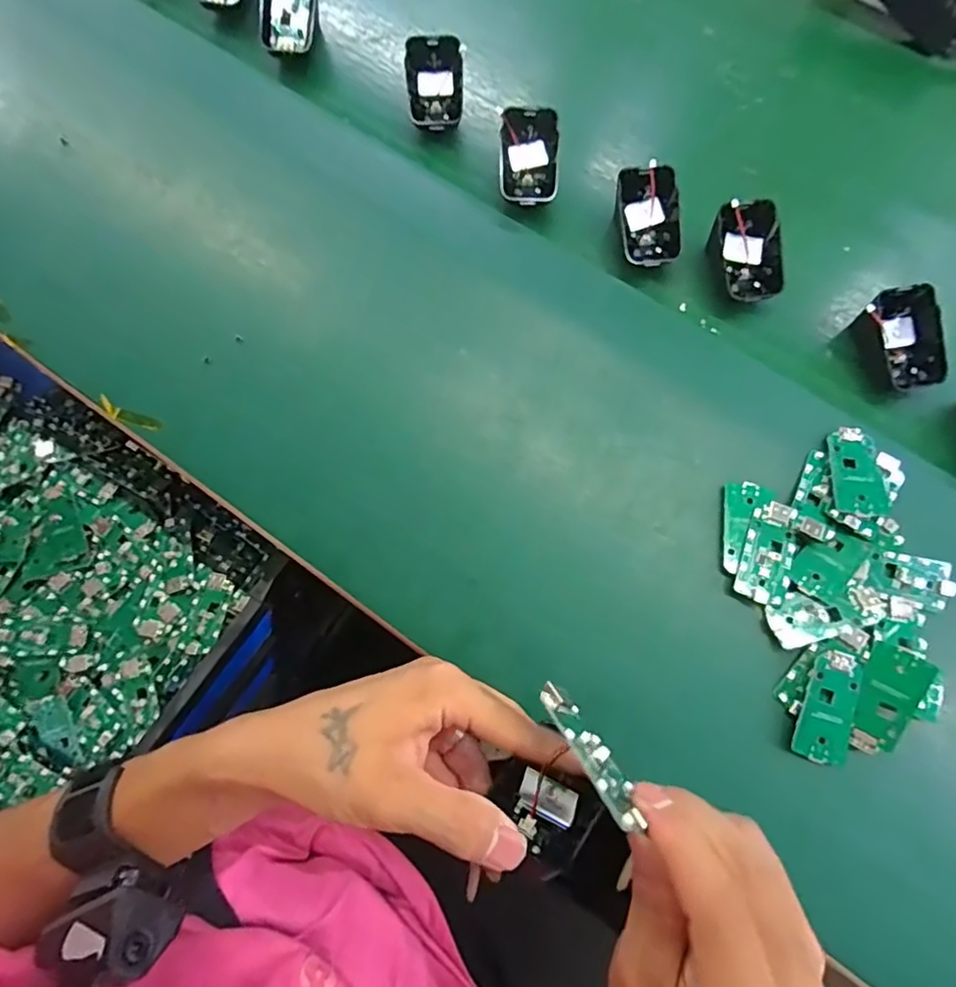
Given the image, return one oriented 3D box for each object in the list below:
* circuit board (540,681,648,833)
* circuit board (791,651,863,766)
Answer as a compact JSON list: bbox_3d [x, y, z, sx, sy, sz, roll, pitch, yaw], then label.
[{"bbox_3d":[0.045,0.104,0.233,0.007,0.022,0.065,-48,37,11],"label":"circuit board"},{"bbox_3d":[0.207,0.126,0.336,0.029,0.004,0.063,18,83,6],"label":"circuit board"}]

